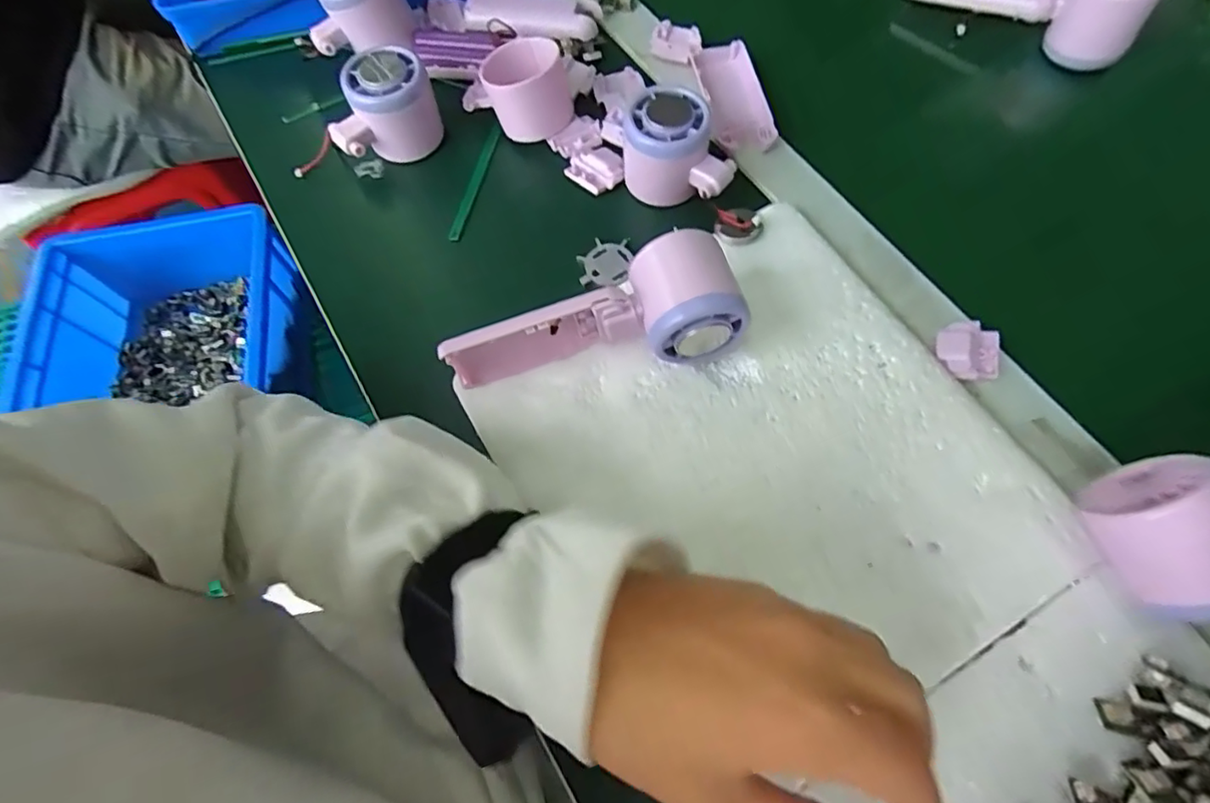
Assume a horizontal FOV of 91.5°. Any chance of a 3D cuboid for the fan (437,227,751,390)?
[{"bbox_3d":[-0.001,-0.035,0.324,0.162,0.059,0.061,-25,68,-9],"label":"fan"}]

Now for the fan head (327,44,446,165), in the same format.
[{"bbox_3d":[-0.158,-0.205,0.420,0.075,0.062,0.054,-22,67,-8],"label":"fan head"}]

